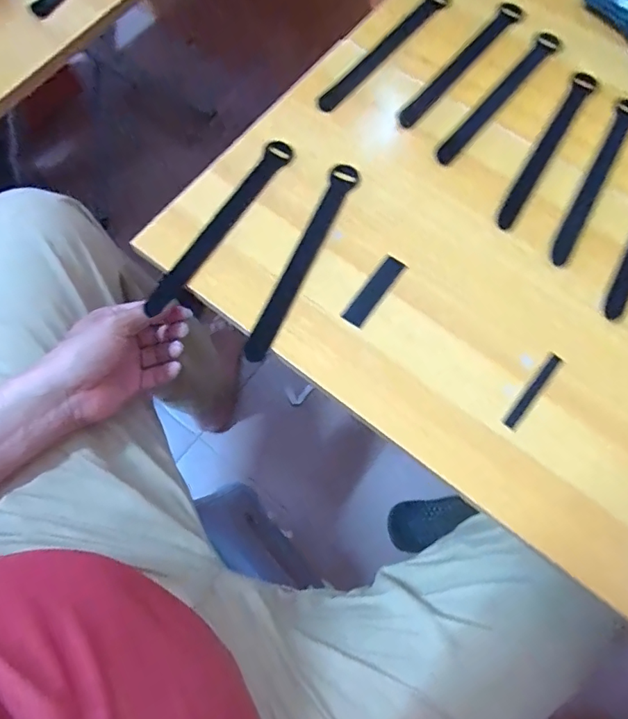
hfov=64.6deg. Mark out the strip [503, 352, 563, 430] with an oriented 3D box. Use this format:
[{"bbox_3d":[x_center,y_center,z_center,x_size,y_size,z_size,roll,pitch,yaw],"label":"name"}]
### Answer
[{"bbox_3d":[0.166,0.024,0.376,0.010,0.004,0.070,39,76,13],"label":"strip"}]

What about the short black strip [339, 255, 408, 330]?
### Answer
[{"bbox_3d":[0.050,-0.056,0.407,0.019,0.005,0.070,35,75,12],"label":"short black strip"}]

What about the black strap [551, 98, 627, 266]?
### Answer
[{"bbox_3d":[0.249,-0.163,0.436,0.020,0.004,0.199,31,75,11],"label":"black strap"}]

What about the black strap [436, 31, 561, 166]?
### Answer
[{"bbox_3d":[0.177,-0.249,0.472,0.020,0.005,0.193,38,76,13],"label":"black strap"}]

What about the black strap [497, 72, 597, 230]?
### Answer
[{"bbox_3d":[0.212,-0.192,0.450,0.019,0.004,0.194,29,74,11],"label":"black strap"}]

